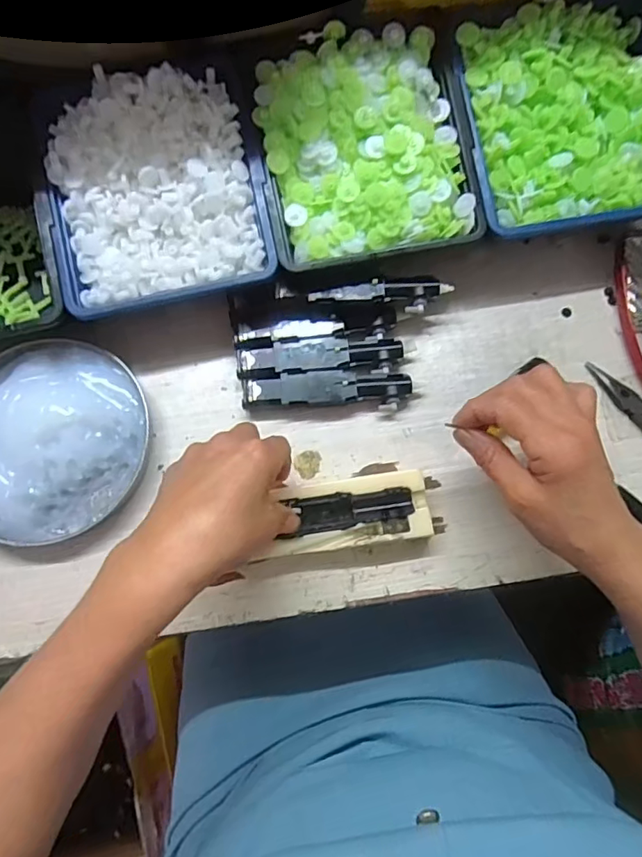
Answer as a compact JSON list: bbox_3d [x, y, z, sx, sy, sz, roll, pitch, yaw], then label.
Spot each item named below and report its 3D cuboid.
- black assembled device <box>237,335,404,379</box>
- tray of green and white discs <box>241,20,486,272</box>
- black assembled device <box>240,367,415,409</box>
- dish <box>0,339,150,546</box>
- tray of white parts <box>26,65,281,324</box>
[{"bbox_3d":[0.000,-0.051,0.384,0.117,0.019,0.026,-3,77,0],"label":"black assembled device"},{"bbox_3d":[0.029,-0.196,0.362,0.144,0.034,0.154,-11,77,-2],"label":"tray of green and white discs"},{"bbox_3d":[0.005,-0.027,0.378,0.117,0.019,0.026,0,77,0],"label":"black assembled device"},{"bbox_3d":[-0.200,0.003,0.370,0.143,0.029,0.139,0,77,0],"label":"dish"},{"bbox_3d":[-0.114,-0.166,0.372,0.141,0.046,0.157,-12,92,0],"label":"tray of white parts"}]

